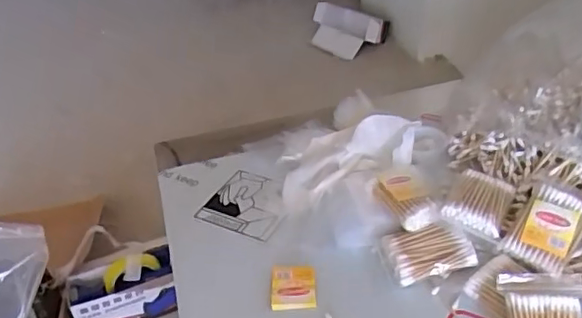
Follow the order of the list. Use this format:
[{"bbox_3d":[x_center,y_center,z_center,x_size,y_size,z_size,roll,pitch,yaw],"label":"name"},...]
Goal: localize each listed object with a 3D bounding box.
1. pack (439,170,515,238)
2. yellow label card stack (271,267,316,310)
[{"bbox_3d":[0.177,0.040,0.546,0.050,0.021,0.073,16,41,25],"label":"pack"},{"bbox_3d":[0.002,0.119,0.540,0.041,0.012,0.041,-2,36,3],"label":"yellow label card stack"}]

